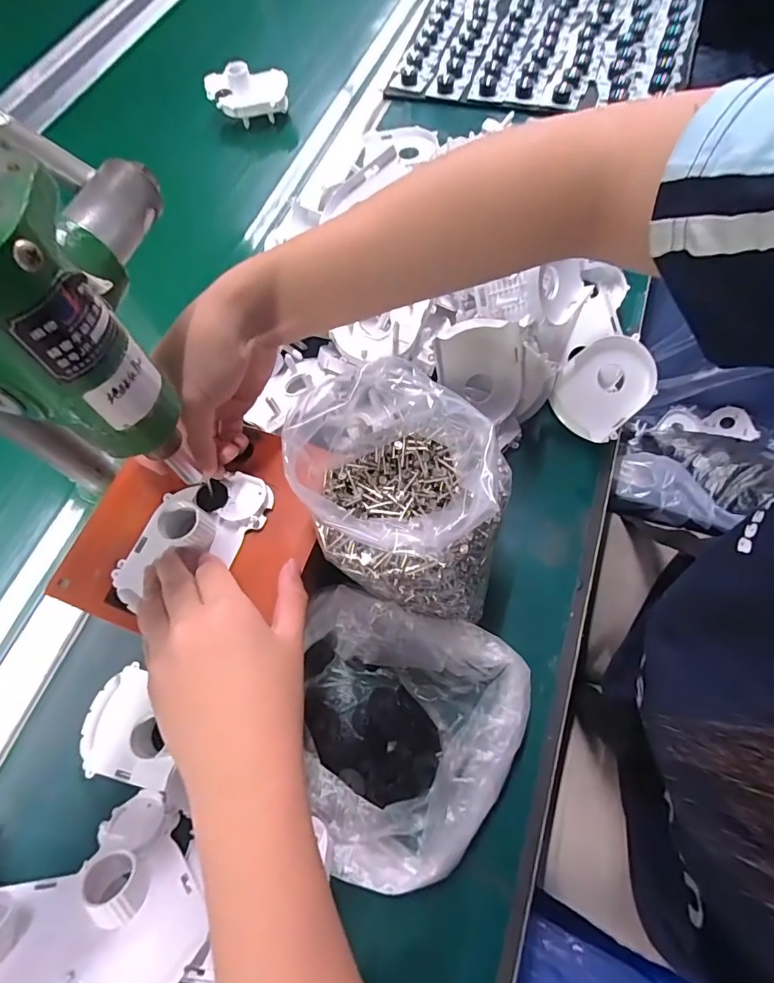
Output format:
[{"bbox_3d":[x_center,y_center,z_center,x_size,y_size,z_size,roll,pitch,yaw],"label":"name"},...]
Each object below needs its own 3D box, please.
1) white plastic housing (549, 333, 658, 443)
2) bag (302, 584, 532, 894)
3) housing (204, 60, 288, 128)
[{"bbox_3d":[0.177,-0.085,0.388,0.066,0.024,0.083,41,87,6],"label":"white plastic housing"},{"bbox_3d":[0.003,0.148,0.280,0.151,0.065,0.150,13,67,9],"label":"bag"},{"bbox_3d":[-0.175,-0.498,0.582,0.100,0.048,0.043,-6,66,1],"label":"housing"}]

